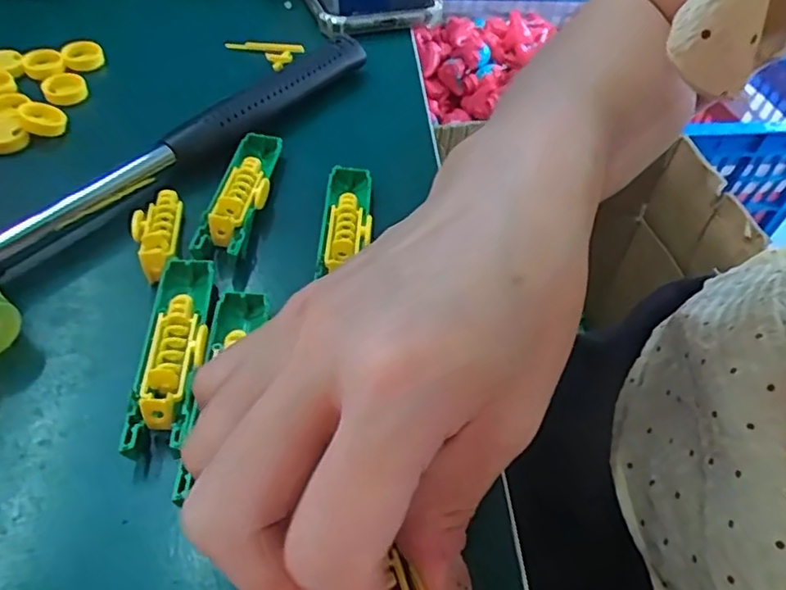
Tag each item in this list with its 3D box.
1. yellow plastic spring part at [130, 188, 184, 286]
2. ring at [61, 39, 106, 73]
[{"bbox_3d":[-0.094,-0.027,0.239,0.018,0.012,0.045,-4,50,-10],"label":"yellow plastic spring part"},{"bbox_3d":[-0.162,-0.125,0.317,0.020,0.010,0.015,-16,53,-19],"label":"ring"}]

